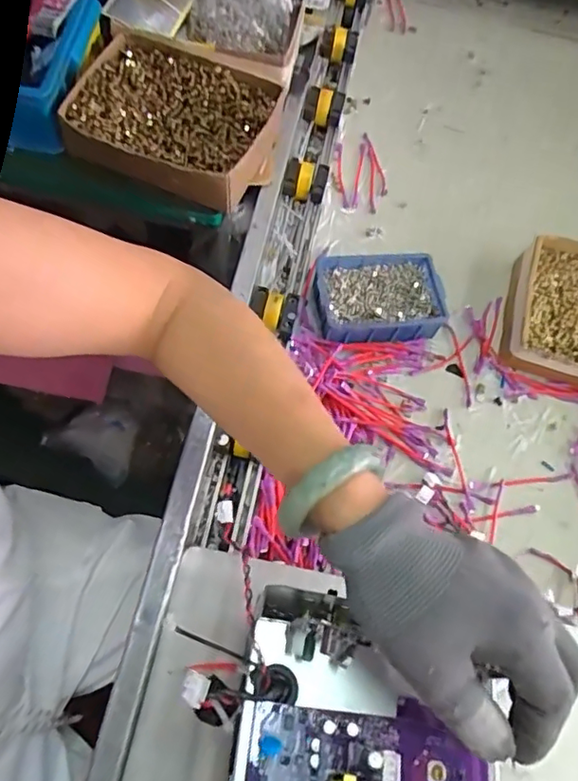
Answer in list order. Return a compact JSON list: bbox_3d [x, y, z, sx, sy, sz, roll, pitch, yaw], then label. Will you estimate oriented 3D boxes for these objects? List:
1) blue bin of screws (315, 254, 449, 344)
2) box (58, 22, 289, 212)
[{"bbox_3d":[0.109,-0.109,0.708,0.157,0.052,0.110,-5,64,-9],"label":"blue bin of screws"},{"bbox_3d":[-0.134,-0.327,0.688,0.227,0.063,0.194,21,63,4],"label":"box"}]

